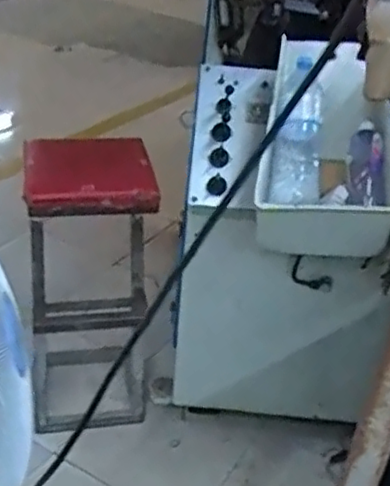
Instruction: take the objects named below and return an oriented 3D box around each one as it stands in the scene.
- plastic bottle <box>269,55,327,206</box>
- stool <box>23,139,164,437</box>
[{"bbox_3d":[0.202,-0.217,1.252,0.094,0.305,0.078,10,-6,9],"label":"plastic bottle"},{"bbox_3d":[-0.275,0.117,1.714,0.282,0.746,0.345,-1,32,-11],"label":"stool"}]

